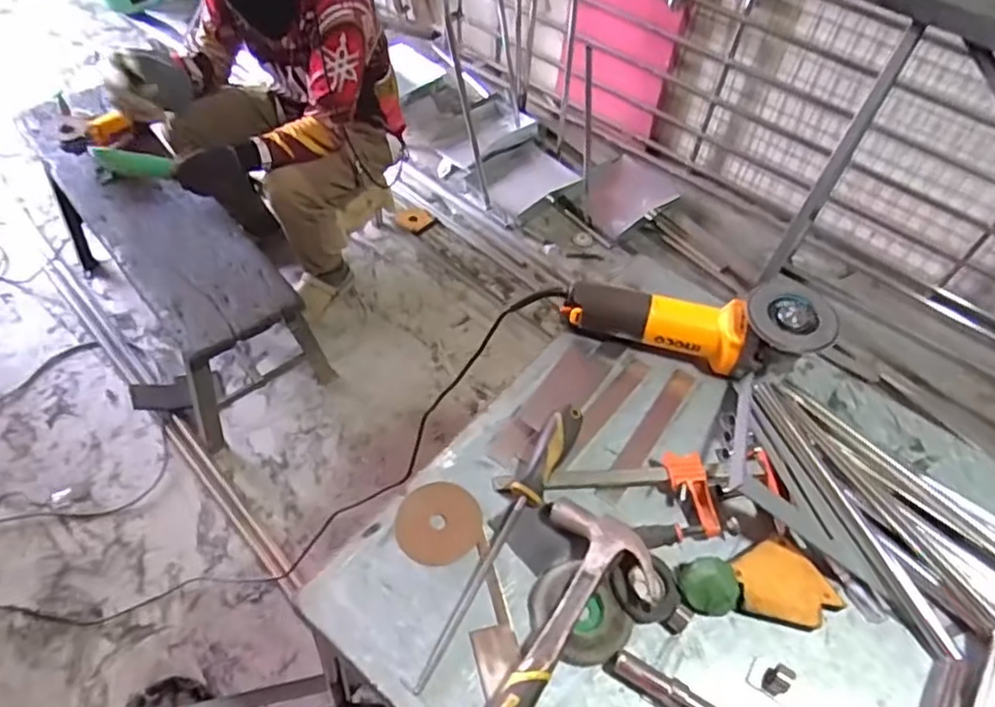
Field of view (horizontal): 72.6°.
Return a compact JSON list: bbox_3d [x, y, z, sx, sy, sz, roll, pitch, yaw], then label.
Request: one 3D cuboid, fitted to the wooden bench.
[{"bbox_3d":[-0.811,-0.245,1.680,0.332,0.402,0.938,-33,63,-26],"label":"wooden bench"}]

